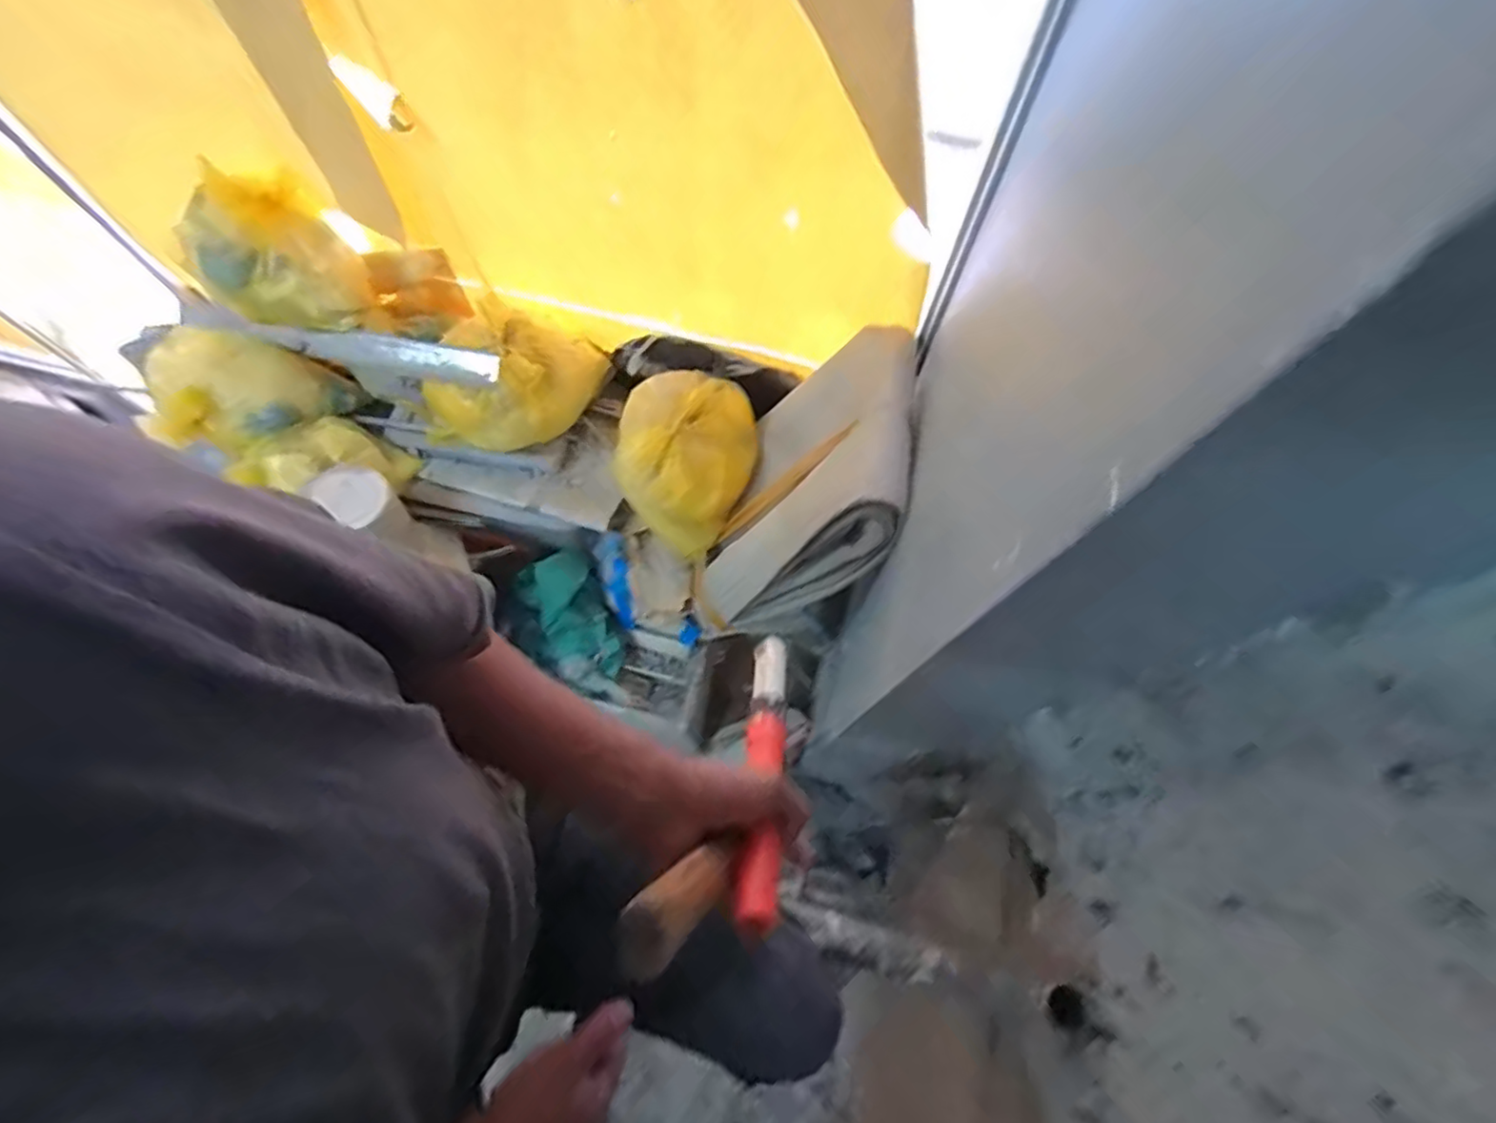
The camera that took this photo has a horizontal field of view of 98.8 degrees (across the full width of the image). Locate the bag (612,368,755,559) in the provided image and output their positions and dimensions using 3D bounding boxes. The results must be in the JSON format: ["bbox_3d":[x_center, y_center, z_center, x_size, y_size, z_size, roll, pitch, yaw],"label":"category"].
[{"bbox_3d":[-0.145,-0.232,1.381,0.325,0.235,0.298,39,71,13],"label":"bag"}]

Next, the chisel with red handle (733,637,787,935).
[{"bbox_3d":[0.012,0.137,0.456,0.026,0.021,0.227,6,38,0],"label":"chisel with red handle"}]

